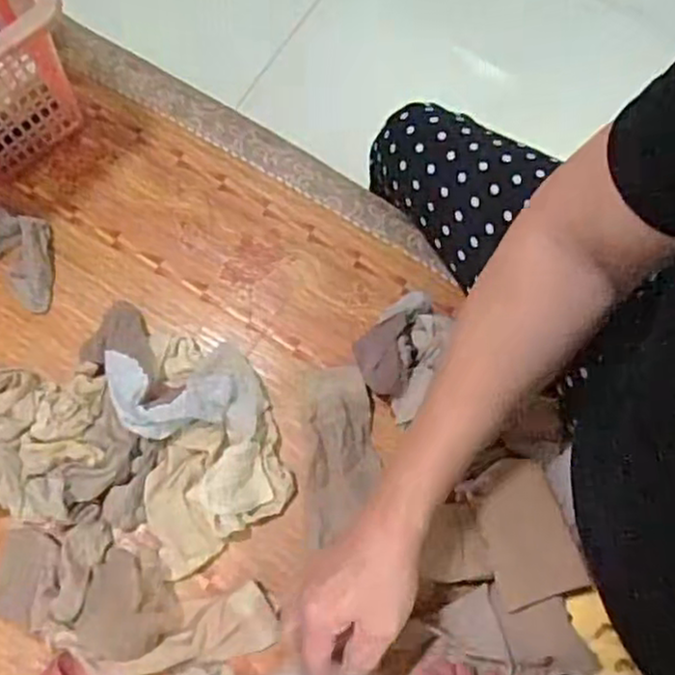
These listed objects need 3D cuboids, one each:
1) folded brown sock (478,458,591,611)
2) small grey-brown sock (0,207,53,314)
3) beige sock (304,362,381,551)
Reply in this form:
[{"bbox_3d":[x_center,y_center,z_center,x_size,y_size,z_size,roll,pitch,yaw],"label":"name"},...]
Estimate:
[{"bbox_3d":[0.137,0.141,0.511,0.062,0.018,0.094,-18,73,-5],"label":"folded brown sock"},{"bbox_3d":[-0.288,-0.072,0.622,0.087,0.022,0.076,17,74,6],"label":"small grey-brown sock"},{"bbox_3d":[0.003,0.094,0.582,0.057,0.013,0.141,-2,73,0],"label":"beige sock"}]

